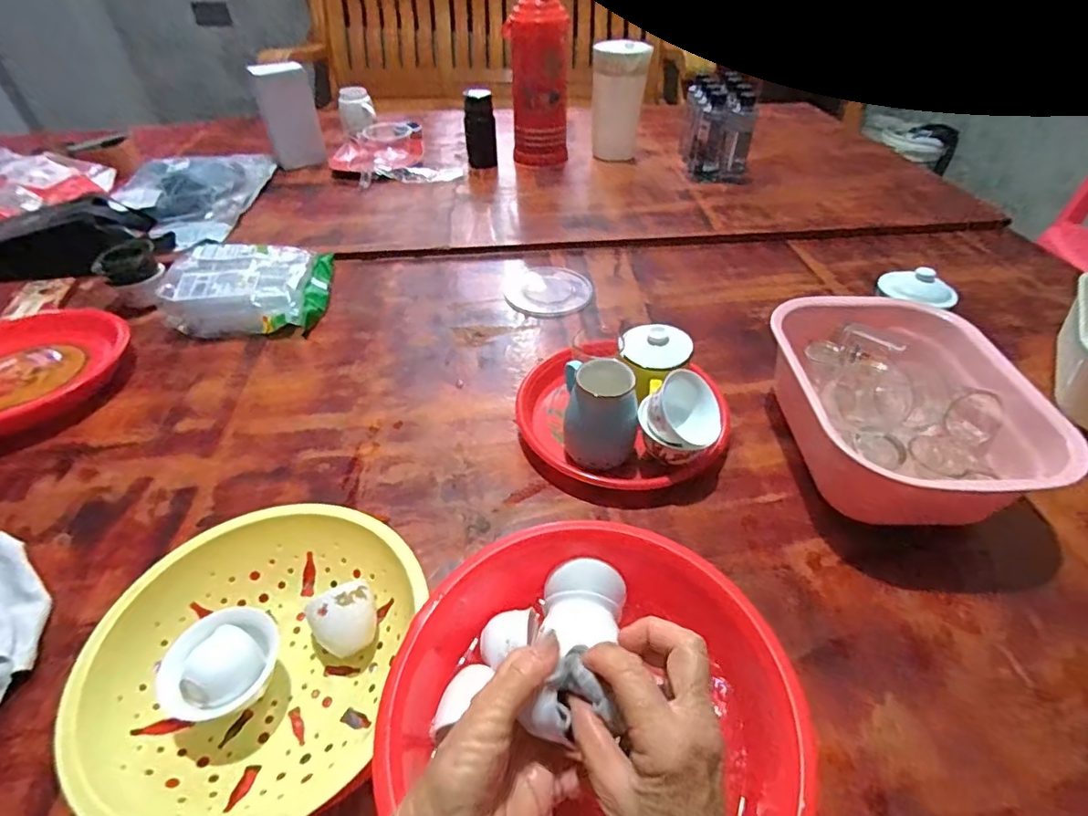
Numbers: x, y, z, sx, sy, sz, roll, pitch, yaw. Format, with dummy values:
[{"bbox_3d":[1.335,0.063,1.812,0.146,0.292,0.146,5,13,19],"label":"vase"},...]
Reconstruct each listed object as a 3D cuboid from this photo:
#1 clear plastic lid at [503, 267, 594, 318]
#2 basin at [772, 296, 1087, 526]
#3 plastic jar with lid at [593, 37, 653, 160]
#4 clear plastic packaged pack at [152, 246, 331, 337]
[{"bbox_3d":[0.009,-0.194,0.893,0.140,0.006,0.133,-1,44,1],"label":"clear plastic lid"},{"bbox_3d":[0.377,0.003,0.590,0.206,0.125,0.270,-2,44,-2],"label":"basin"},{"bbox_3d":[0.170,-0.693,1.223,0.123,0.238,0.098,6,45,7],"label":"plastic jar with lid"},{"bbox_3d":[-0.463,-0.199,0.850,0.214,0.077,0.192,-6,45,-5],"label":"clear plastic packaged pack"}]

